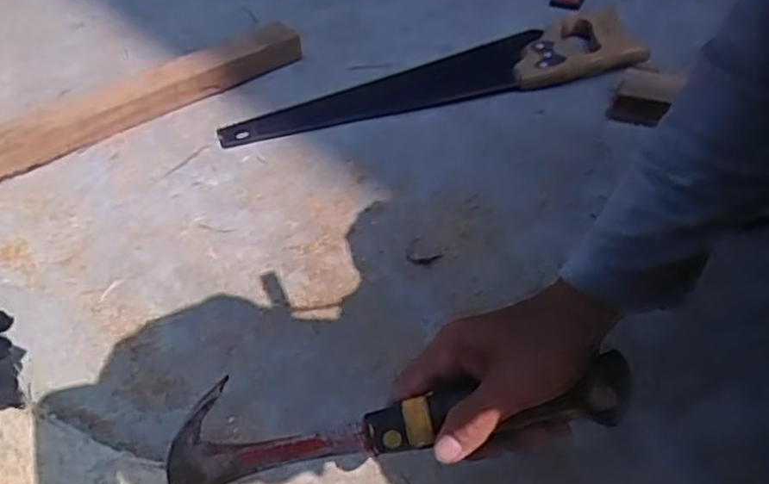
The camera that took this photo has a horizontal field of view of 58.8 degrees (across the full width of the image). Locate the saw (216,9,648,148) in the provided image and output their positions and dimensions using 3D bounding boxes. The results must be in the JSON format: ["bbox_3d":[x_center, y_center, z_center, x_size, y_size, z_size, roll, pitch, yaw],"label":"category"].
[{"bbox_3d":[0.059,-0.207,0.837,0.518,0.018,0.132,-15,48,-7],"label":"saw"}]

